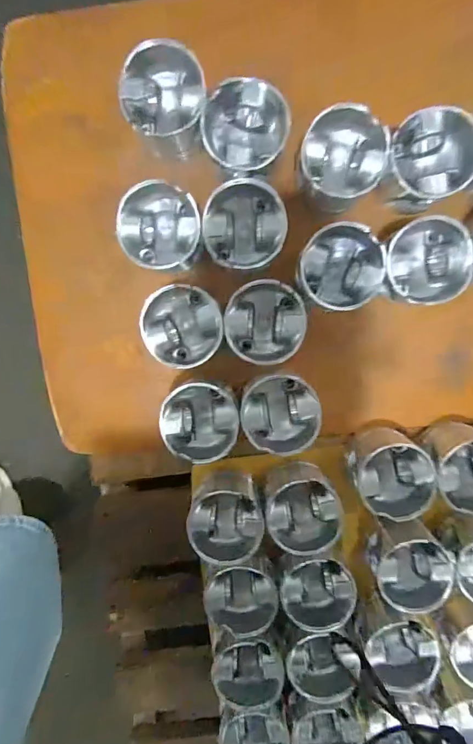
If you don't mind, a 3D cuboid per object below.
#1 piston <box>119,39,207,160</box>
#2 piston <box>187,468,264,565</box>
[{"bbox_3d":[-0.071,-0.289,0.442,0.084,0.098,0.091,8,98,0],"label":"piston"},{"bbox_3d":[-0.011,0.170,0.489,0.084,0.078,0.090,-3,98,2],"label":"piston"}]

